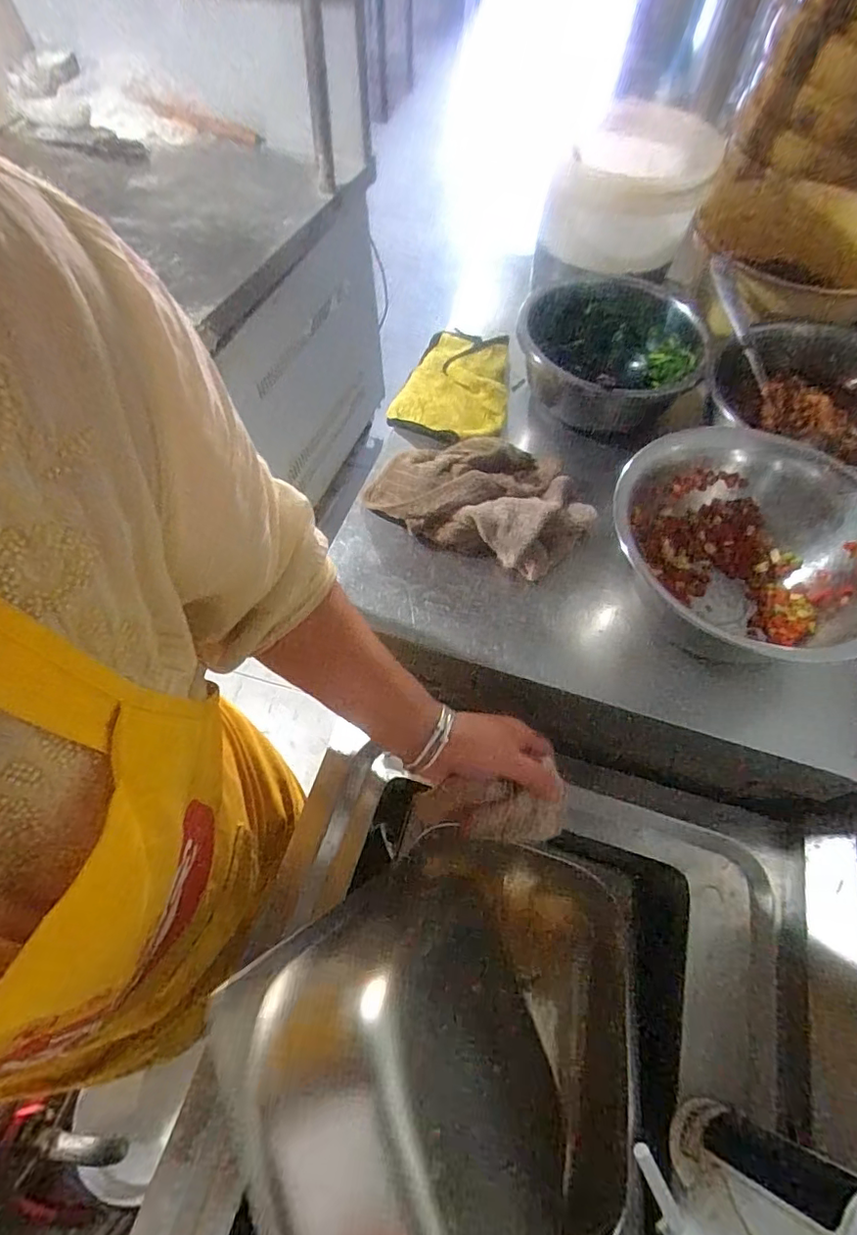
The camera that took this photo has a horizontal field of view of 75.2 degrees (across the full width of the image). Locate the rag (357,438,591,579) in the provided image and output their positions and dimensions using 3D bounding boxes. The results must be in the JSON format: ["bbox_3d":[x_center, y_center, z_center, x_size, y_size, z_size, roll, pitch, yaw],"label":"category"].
[{"bbox_3d":[0.053,-0.130,0.550,0.220,0.043,0.135,21,62,11],"label":"rag"}]

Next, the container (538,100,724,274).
[{"bbox_3d":[0.237,-0.497,0.656,0.167,0.120,0.175,24,63,13],"label":"container"}]

